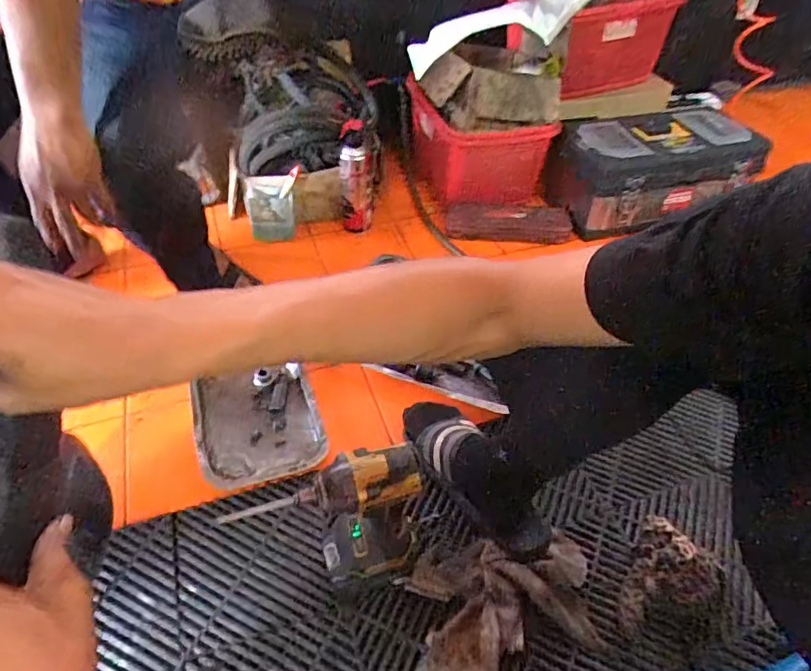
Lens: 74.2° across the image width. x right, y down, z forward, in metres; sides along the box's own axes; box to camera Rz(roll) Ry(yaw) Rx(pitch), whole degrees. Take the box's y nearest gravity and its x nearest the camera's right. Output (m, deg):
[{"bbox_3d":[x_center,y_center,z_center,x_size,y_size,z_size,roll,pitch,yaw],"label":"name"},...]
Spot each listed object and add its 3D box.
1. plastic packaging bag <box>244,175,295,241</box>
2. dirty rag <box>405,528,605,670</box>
[{"bbox_3d":[-0.295,-0.281,1.179,0.101,0.114,0.082,-9,47,-11],"label":"plastic packaging bag"},{"bbox_3d":[0.129,0.344,0.681,0.244,0.023,0.170,-6,47,-9],"label":"dirty rag"}]

